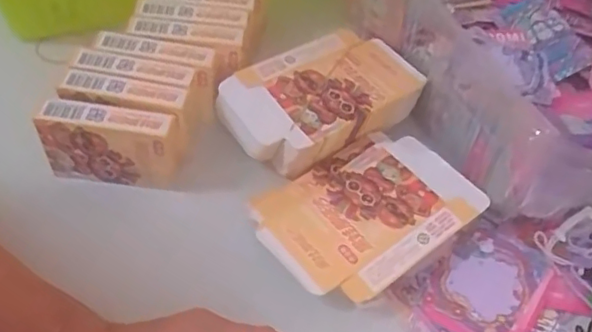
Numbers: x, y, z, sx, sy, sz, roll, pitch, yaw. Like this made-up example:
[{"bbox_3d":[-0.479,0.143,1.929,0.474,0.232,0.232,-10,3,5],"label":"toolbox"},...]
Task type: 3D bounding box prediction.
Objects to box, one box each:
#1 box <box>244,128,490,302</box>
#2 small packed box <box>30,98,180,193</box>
[{"bbox_3d":[0.049,0.032,0.425,0.152,0.034,0.113,-29,60,-26],"label":"box"},{"bbox_3d":[-0.131,-0.013,0.416,0.090,0.066,0.023,6,51,-2],"label":"small packed box"}]

